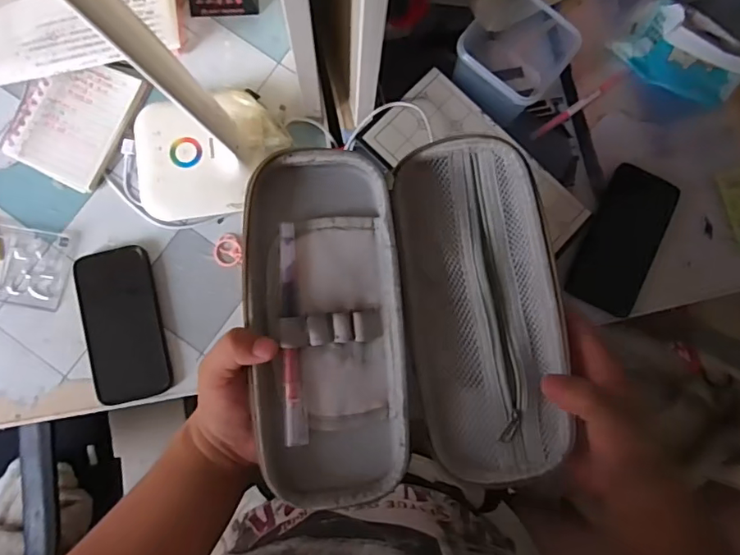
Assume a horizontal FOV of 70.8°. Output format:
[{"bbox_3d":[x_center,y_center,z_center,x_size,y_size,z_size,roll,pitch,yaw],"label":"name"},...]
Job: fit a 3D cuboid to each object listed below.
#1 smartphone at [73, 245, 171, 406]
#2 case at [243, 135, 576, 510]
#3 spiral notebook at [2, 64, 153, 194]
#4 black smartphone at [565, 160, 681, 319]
[{"bbox_3d":[-0.264,0.050,0.556,0.078,0.007,0.160,-13,86,-4],"label":"smartphone"},{"bbox_3d":[0.023,0.026,0.346,0.196,0.028,0.223,-6,85,-4],"label":"case"},{"bbox_3d":[-0.322,-0.174,0.570,0.105,0.015,0.138,26,84,-1],"label":"spiral notebook"},{"bbox_3d":[0.291,-0.046,0.597,0.082,0.011,0.173,28,84,-1],"label":"black smartphone"}]

